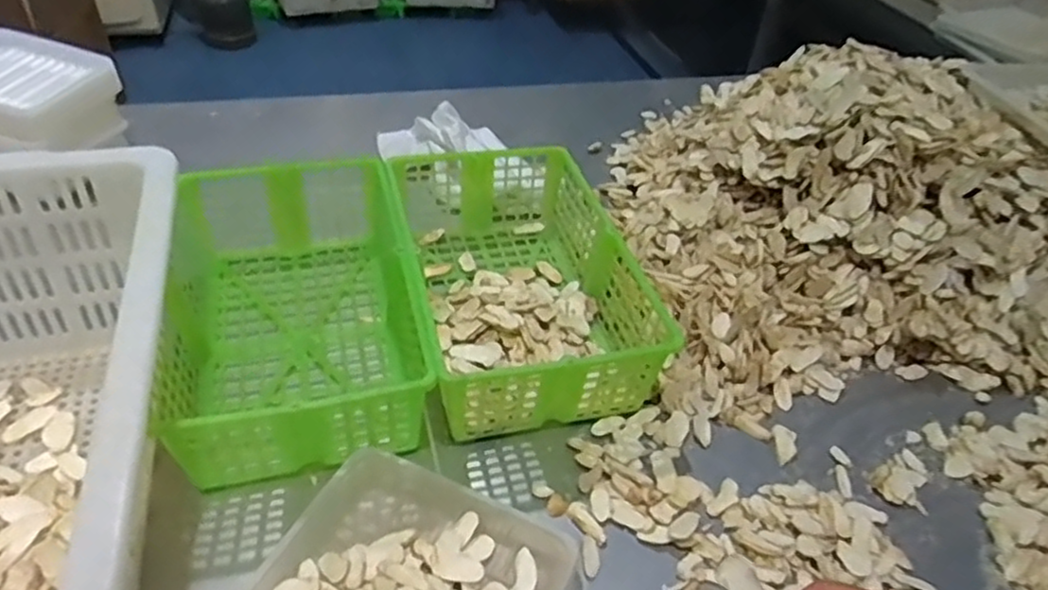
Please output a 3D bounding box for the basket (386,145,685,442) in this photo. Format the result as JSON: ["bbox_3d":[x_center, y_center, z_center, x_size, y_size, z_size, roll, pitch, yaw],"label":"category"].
[{"bbox_3d":[-0.014,-0.029,0.722,0.216,0.100,0.368,-7,43,-15],"label":"basket"}]

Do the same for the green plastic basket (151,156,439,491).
[{"bbox_3d":[-0.212,0.007,0.654,0.206,0.108,0.338,-8,43,-15],"label":"green plastic basket"}]

